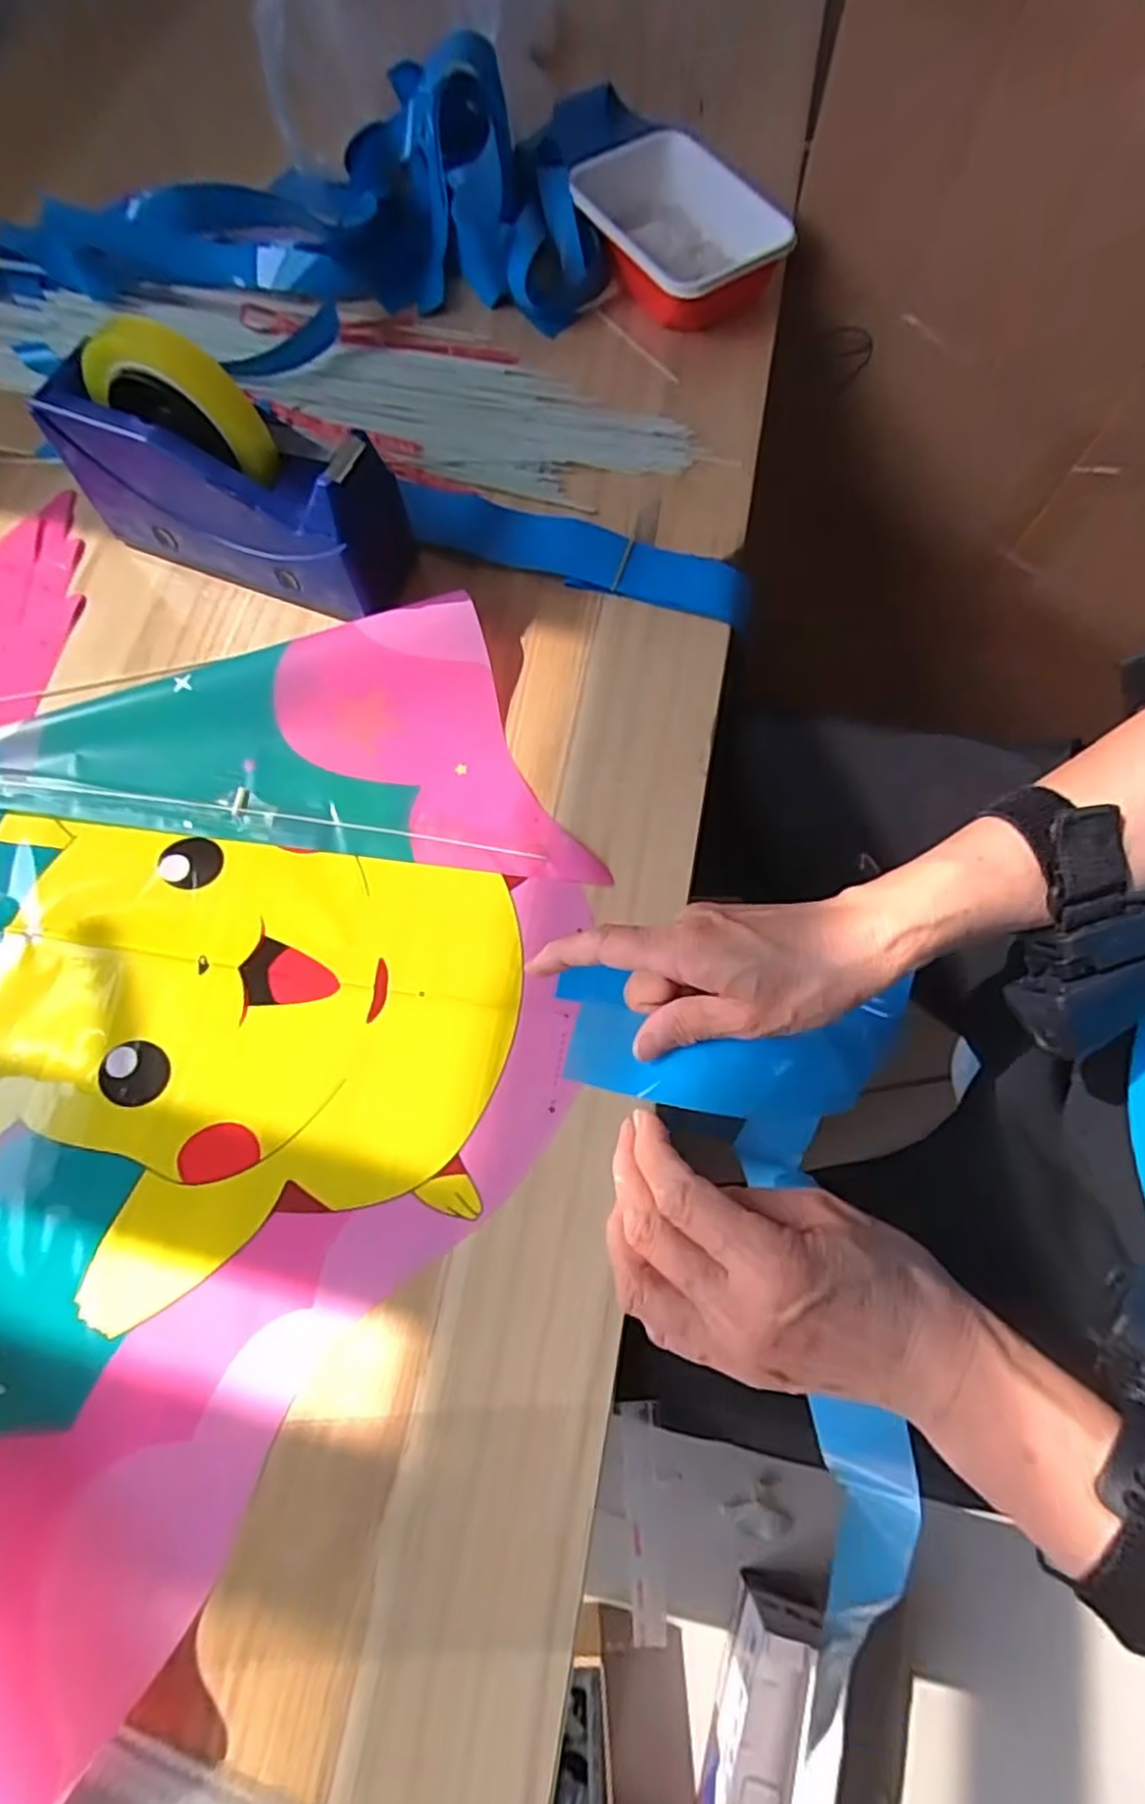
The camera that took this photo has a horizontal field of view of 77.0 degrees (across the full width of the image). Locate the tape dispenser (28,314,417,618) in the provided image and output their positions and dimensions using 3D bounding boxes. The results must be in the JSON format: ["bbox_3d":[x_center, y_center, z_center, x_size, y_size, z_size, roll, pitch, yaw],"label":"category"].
[{"bbox_3d":[-0.201,-0.253,0.434,0.216,0.119,0.060,22,73,7],"label":"tape dispenser"}]

